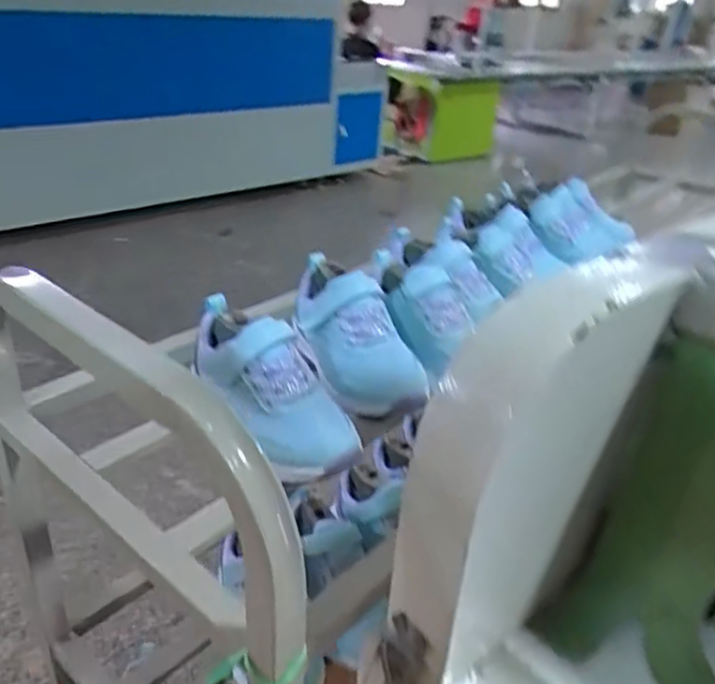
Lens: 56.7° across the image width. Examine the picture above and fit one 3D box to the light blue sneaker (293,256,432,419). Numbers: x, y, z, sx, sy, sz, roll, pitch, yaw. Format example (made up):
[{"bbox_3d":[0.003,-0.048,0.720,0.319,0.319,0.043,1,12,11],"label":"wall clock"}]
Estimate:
[{"bbox_3d":[-0.007,-0.011,0.514,0.059,0.058,0.164,-13,54,-29],"label":"light blue sneaker"}]

